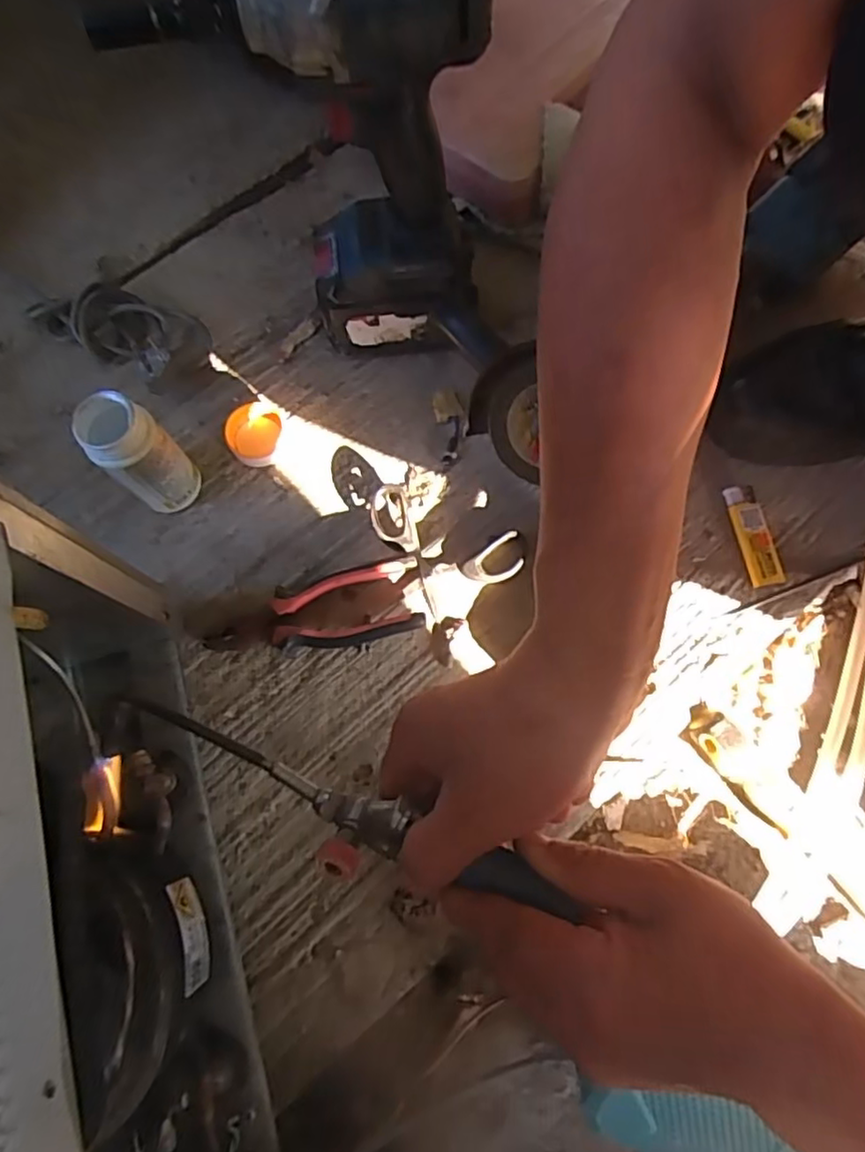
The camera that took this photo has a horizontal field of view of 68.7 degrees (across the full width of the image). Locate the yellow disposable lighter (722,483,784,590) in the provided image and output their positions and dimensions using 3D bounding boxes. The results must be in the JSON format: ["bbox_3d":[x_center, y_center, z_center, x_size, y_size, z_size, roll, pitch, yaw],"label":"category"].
[{"bbox_3d":[0.246,-0.032,0.484,0.024,0.011,0.080,-8,75,-4],"label":"yellow disposable lighter"}]

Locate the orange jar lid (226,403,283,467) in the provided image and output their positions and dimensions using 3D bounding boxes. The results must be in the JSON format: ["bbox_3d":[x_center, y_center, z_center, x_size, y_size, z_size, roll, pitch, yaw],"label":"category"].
[{"bbox_3d":[-0.144,-0.114,0.509,0.039,0.017,0.050,7,74,0],"label":"orange jar lid"}]

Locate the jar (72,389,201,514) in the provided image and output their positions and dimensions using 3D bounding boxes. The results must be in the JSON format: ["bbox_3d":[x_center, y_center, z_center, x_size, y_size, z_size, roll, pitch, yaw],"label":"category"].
[{"bbox_3d":[-0.209,-0.086,0.458,0.047,0.110,0.049,1,74,-2],"label":"jar"}]

